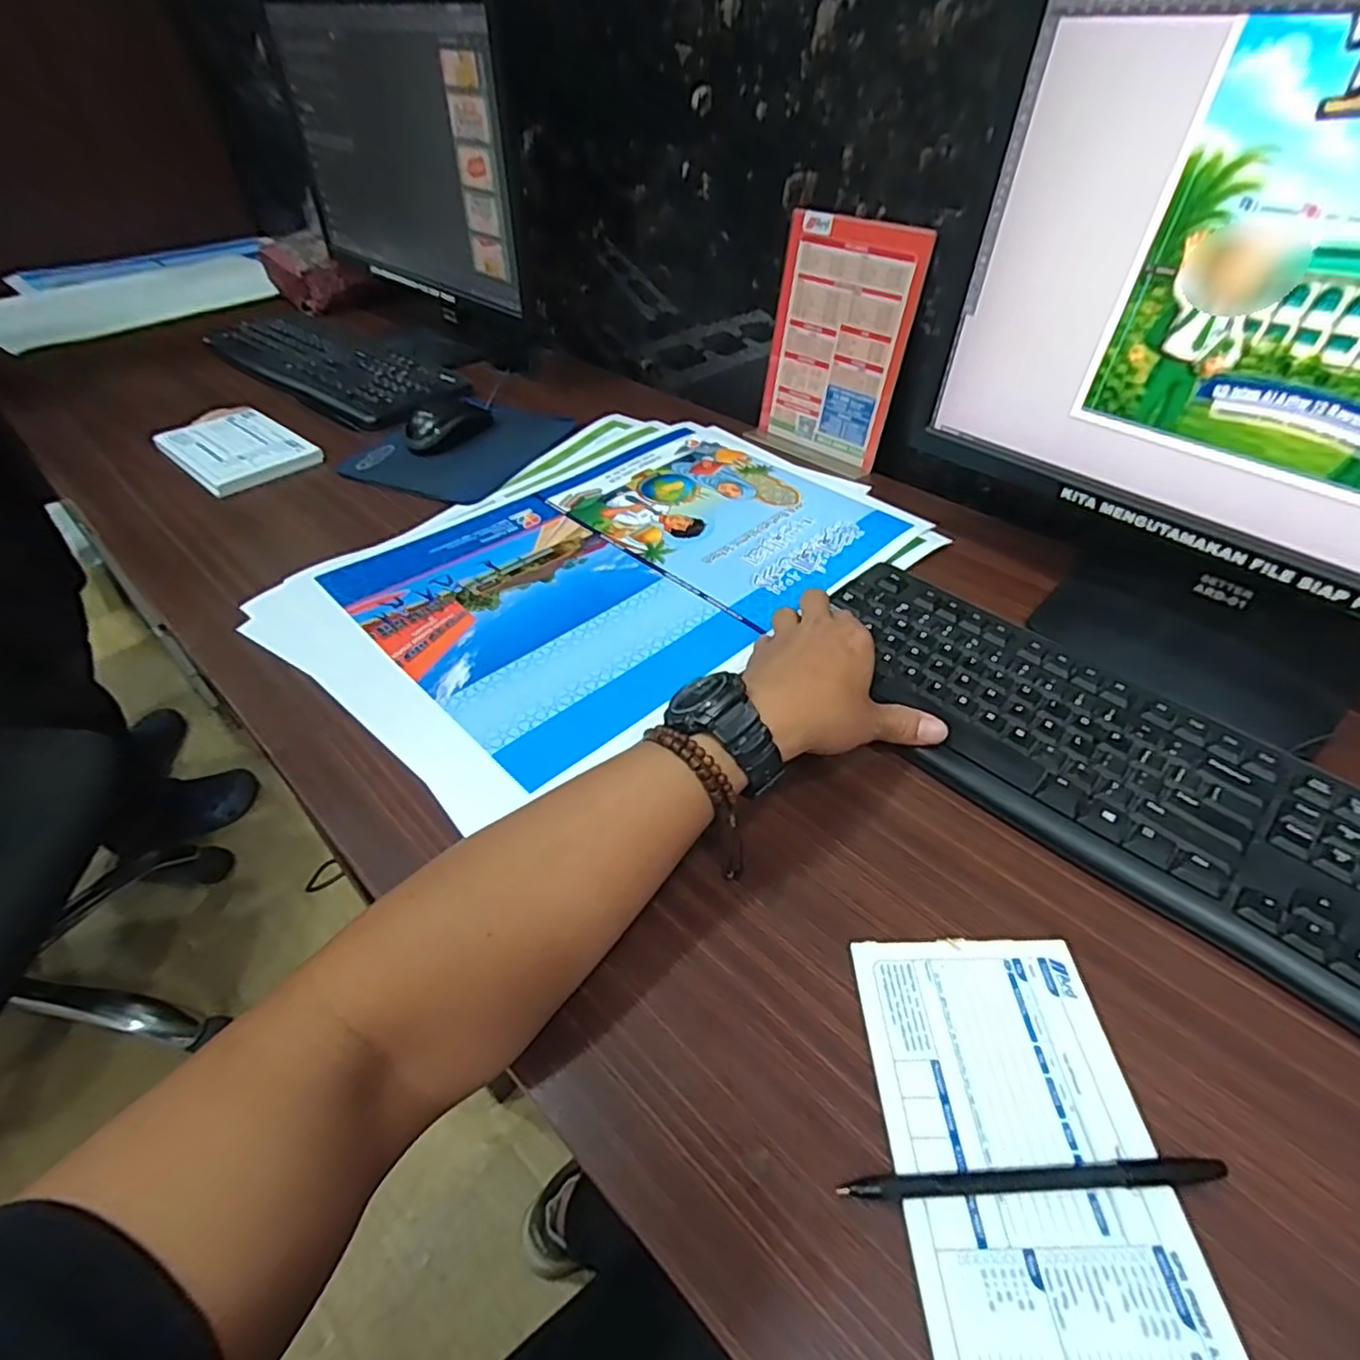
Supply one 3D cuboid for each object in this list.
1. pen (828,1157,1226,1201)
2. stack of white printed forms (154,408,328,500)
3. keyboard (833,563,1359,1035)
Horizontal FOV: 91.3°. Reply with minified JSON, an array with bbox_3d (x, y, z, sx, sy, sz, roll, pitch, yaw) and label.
[{"bbox_3d":[0.139,0.197,0.262,0.148,0.007,0.009,-2,45,-1],"label":"pen"},{"bbox_3d":[-0.479,-0.253,0.713,0.182,0.020,0.120,32,54,28],"label":"stack of white printed forms"},{"bbox_3d":[0.266,0.054,0.399,0.155,0.019,0.423,-31,52,-26],"label":"keyboard"}]

